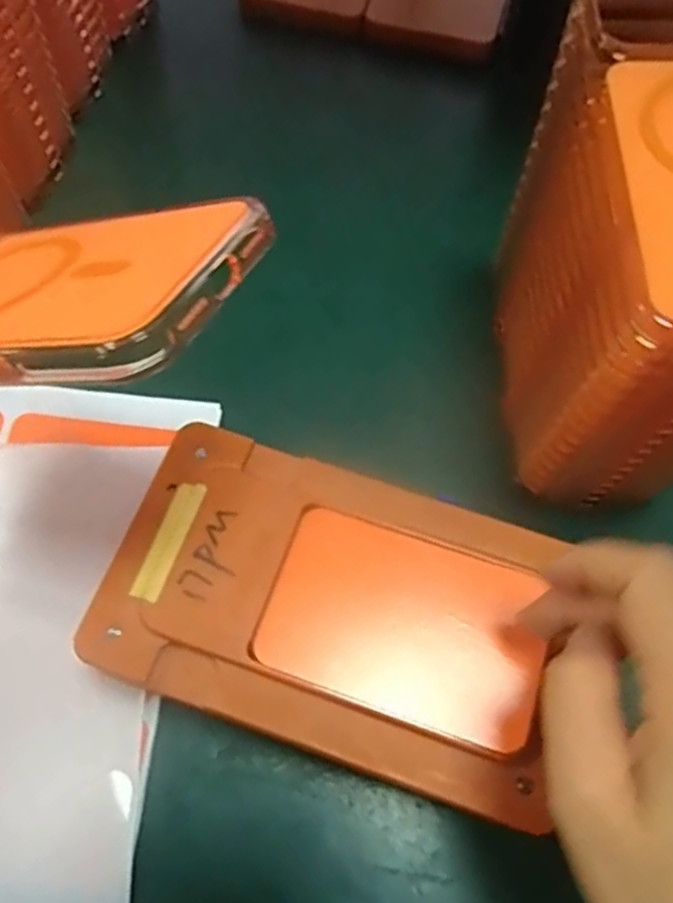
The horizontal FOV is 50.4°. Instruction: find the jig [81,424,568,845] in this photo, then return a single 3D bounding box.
[{"bbox_3d":[-0.002,0.062,0.296,0.183,0.013,0.115,18,67,7],"label":"jig"}]

